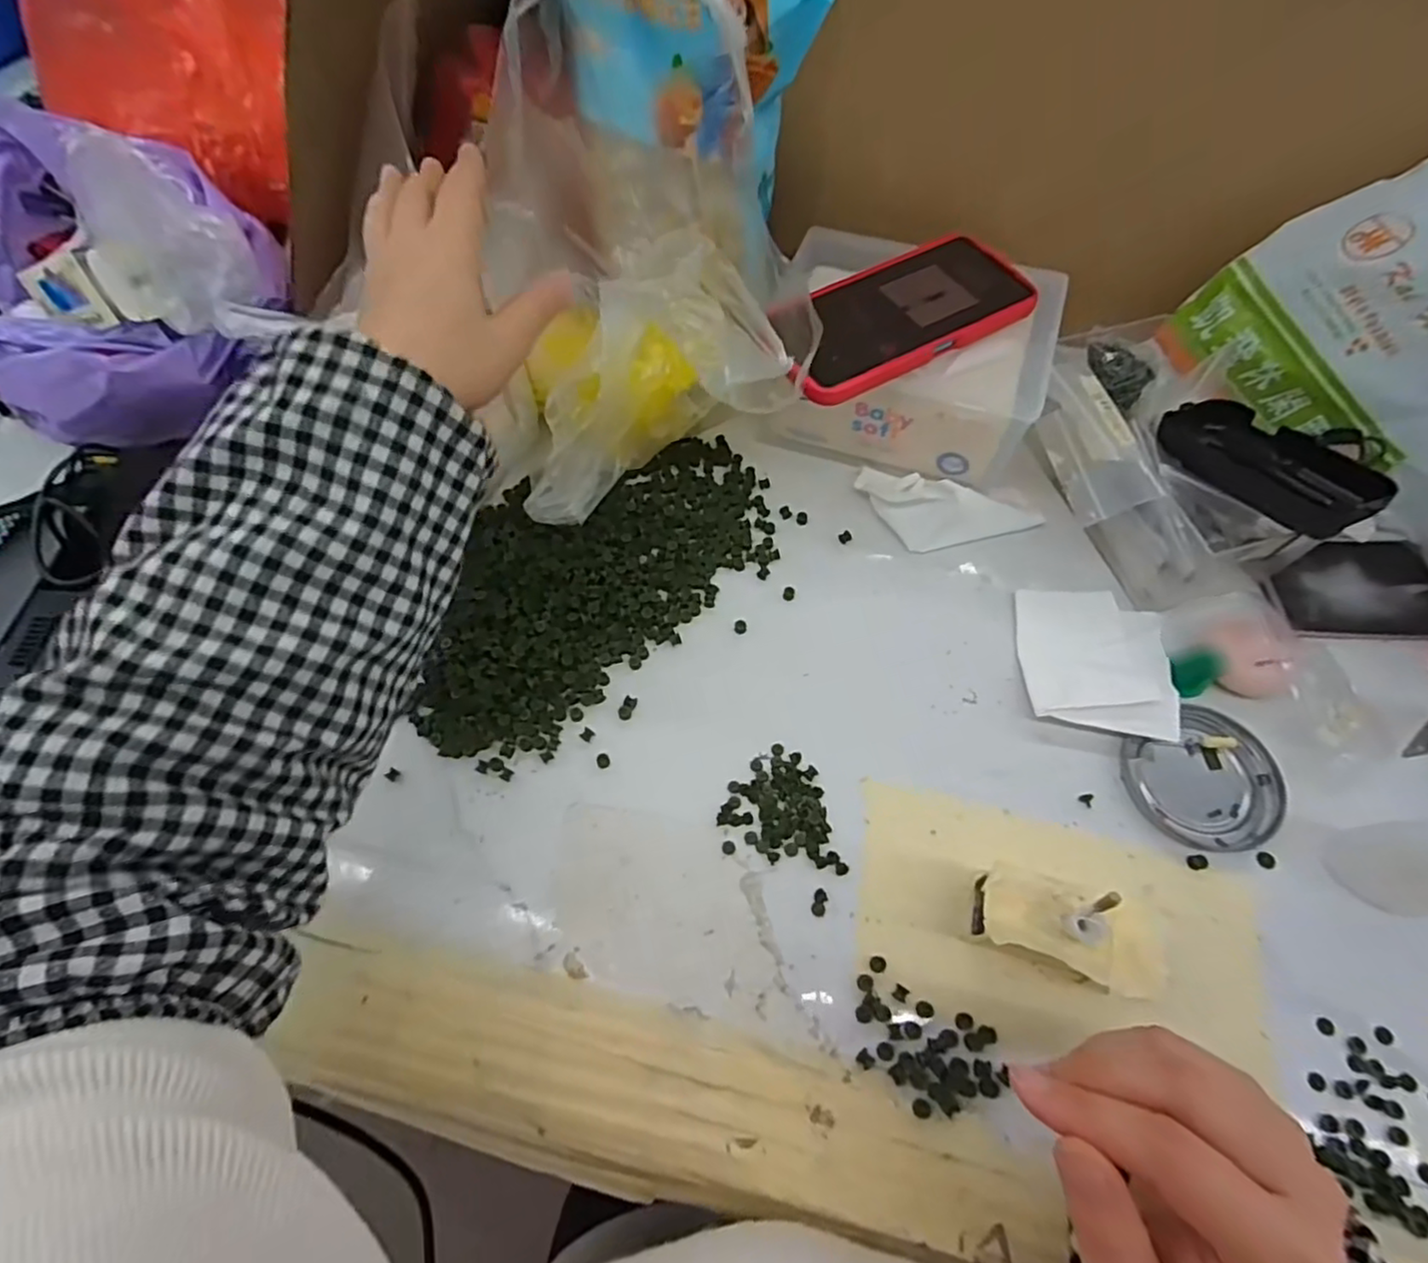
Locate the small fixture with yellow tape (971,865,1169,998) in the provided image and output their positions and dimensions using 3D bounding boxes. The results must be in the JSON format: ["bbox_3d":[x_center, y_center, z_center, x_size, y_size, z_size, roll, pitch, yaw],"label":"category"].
[{"bbox_3d":[0.166,0.141,0.316,0.084,0.044,0.042,18,64,9],"label":"small fixture with yellow tape"}]

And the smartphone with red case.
[{"bbox_3d":[0.113,-0.197,0.408,0.160,0.018,0.081,-28,66,-14],"label":"smartphone with red case"}]

